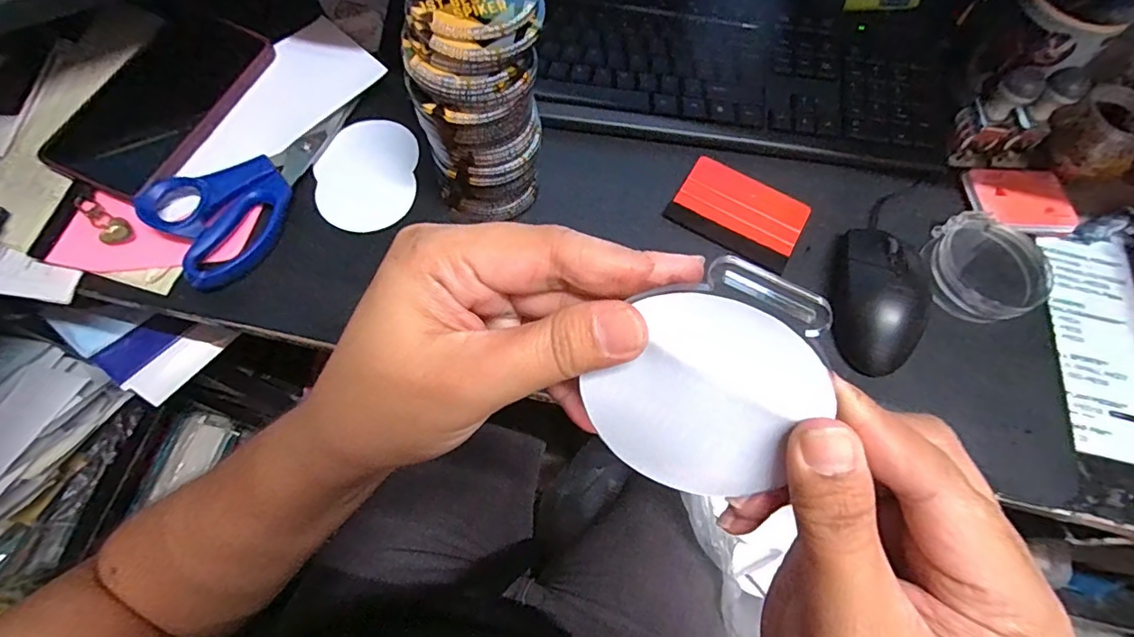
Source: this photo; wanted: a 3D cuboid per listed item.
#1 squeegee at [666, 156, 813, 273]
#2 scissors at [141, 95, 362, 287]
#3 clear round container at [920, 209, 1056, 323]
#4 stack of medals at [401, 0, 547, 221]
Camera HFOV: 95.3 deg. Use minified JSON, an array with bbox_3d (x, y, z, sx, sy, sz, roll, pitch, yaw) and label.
[{"bbox_3d":[0.138,-0.085,0.414,0.098,0.010,0.070,31,69,10],"label":"squeegee"},{"bbox_3d":[-0.238,-0.109,0.381,0.082,0.023,0.178,17,67,4],"label":"scissors"},{"bbox_3d":[0.317,-0.039,0.395,0.079,0.020,0.087,8,66,0],"label":"clear round container"},{"bbox_3d":[-0.059,-0.152,0.347,0.084,0.122,0.115,5,67,-1],"label":"stack of medals"}]

